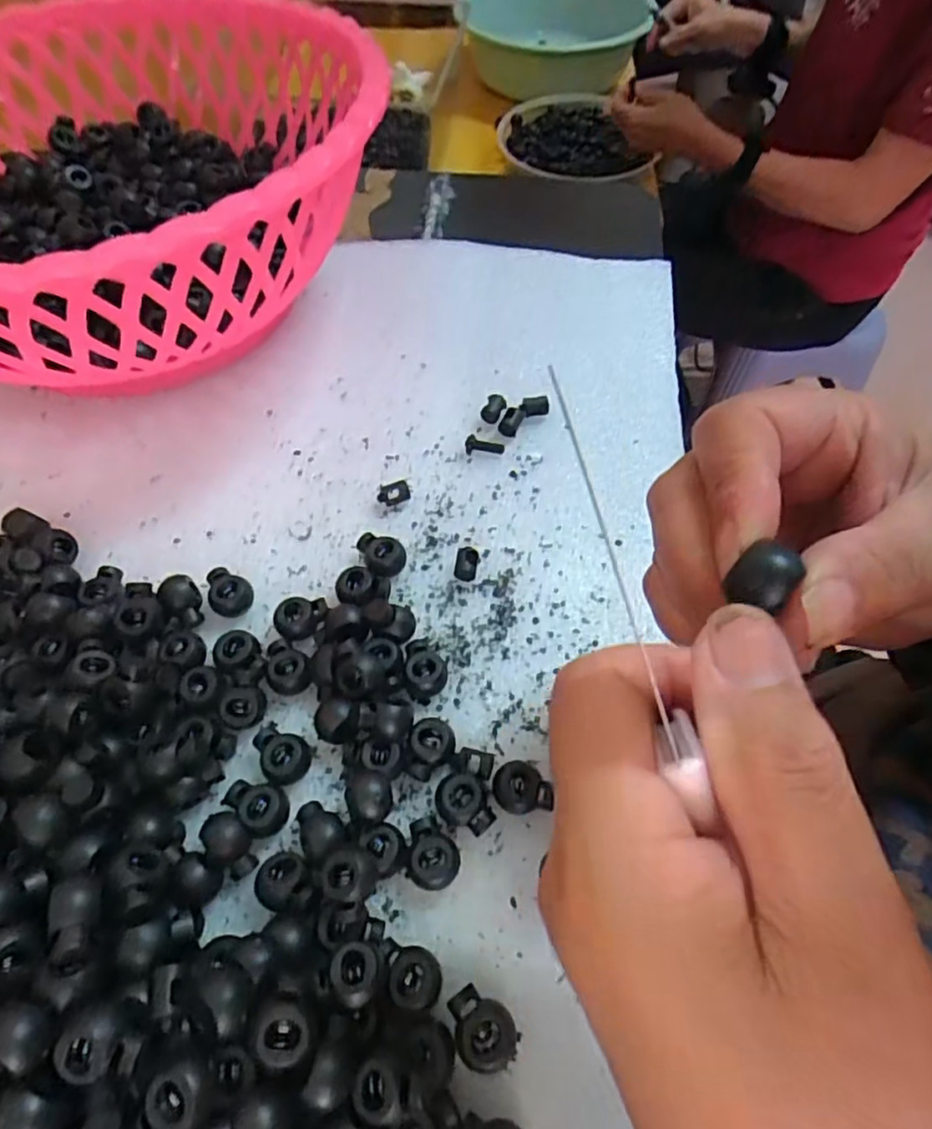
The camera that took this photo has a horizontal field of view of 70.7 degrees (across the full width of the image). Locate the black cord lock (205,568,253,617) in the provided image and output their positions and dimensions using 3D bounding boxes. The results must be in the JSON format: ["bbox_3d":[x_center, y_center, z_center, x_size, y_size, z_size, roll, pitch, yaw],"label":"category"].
[{"bbox_3d":[-0.101,0.011,0.278,0.017,0.011,0.022,-34,65,-19],"label":"black cord lock"}]

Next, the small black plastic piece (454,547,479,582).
[{"bbox_3d":[0.000,0.000,0.286,0.009,0.009,0.013,11,59,6],"label":"small black plastic piece"}]

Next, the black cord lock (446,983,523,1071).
[{"bbox_3d":[0.005,0.141,0.199,0.018,0.011,0.022,-29,63,-17],"label":"black cord lock"}]

